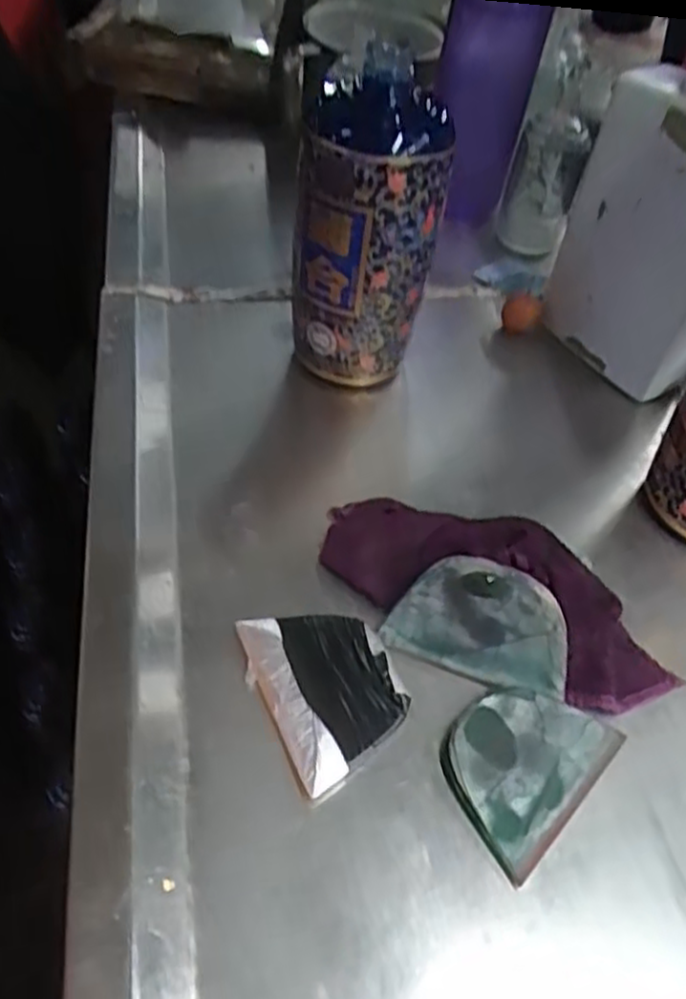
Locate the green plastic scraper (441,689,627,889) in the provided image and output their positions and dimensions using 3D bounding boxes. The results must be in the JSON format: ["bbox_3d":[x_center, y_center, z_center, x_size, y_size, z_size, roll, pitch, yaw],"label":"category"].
[{"bbox_3d":[0.077,0.113,0.333,0.058,0.009,0.080,37,57,25],"label":"green plastic scraper"}]

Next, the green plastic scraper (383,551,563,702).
[{"bbox_3d":[0.067,0.056,0.364,0.084,0.004,0.053,17,85,11],"label":"green plastic scraper"}]

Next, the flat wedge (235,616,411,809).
[{"bbox_3d":[-0.006,0.082,0.346,0.061,0.012,0.082,-21,54,-20],"label":"flat wedge"}]

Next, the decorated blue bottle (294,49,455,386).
[{"bbox_3d":[0.013,-0.155,0.453,0.081,0.173,0.071,1,50,-2],"label":"decorated blue bottle"}]

